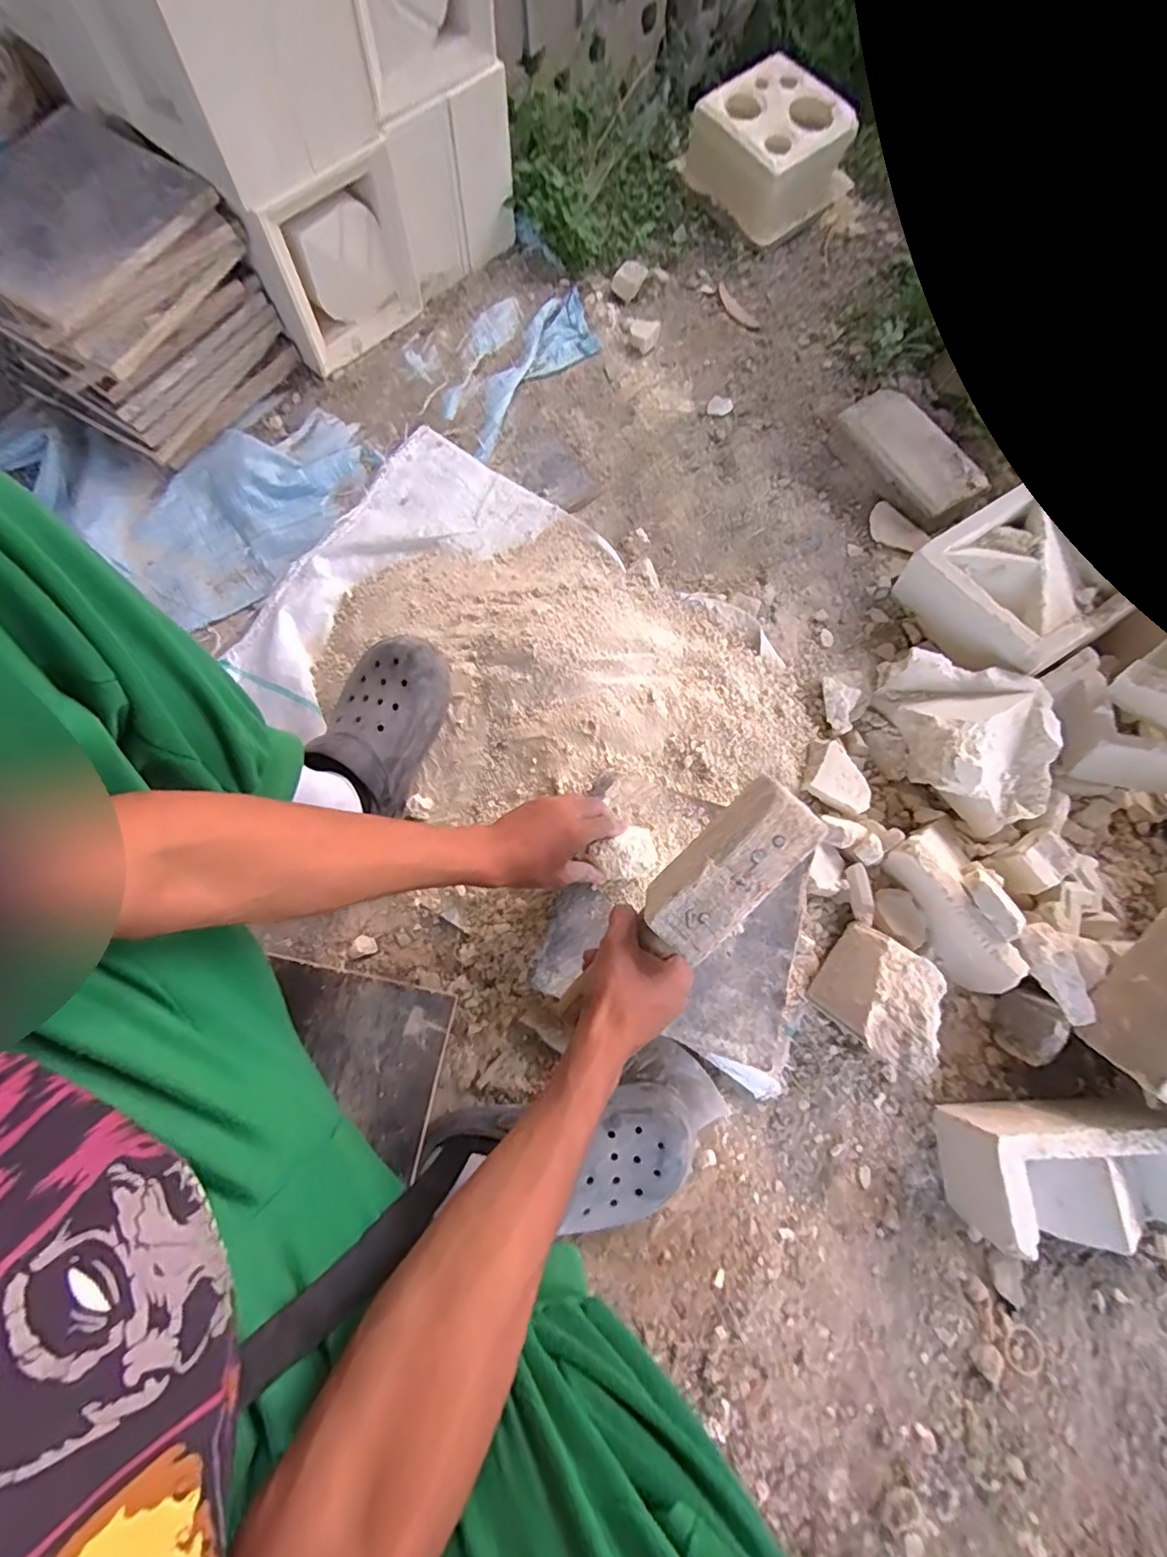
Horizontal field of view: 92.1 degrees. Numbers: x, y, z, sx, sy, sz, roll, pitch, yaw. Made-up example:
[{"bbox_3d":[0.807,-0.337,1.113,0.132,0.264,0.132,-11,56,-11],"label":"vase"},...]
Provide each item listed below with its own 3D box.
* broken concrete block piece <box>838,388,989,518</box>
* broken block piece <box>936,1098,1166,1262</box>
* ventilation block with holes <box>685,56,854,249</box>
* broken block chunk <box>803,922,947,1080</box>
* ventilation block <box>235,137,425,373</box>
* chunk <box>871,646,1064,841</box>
[{"bbox_3d":[0.447,-0.451,0.770,0.091,0.026,0.206,-31,77,-8],"label":"broken concrete block piece"},{"bbox_3d":[0.472,0.380,0.545,0.198,0.104,0.107,-4,74,-3],"label":"broken block piece"},{"bbox_3d":[0.324,-1.098,0.987,0.223,0.110,0.238,-37,78,-11],"label":"ventilation block with holes"},{"bbox_3d":[0.309,0.228,0.590,0.103,0.089,0.112,36,76,9],"label":"broken block chunk"},{"bbox_3d":[-0.332,-0.719,0.785,0.218,0.194,0.078,-43,78,-11],"label":"ventilation block"},{"bbox_3d":[0.455,-0.045,0.669,0.145,0.098,0.218,-6,74,-3],"label":"chunk"}]

